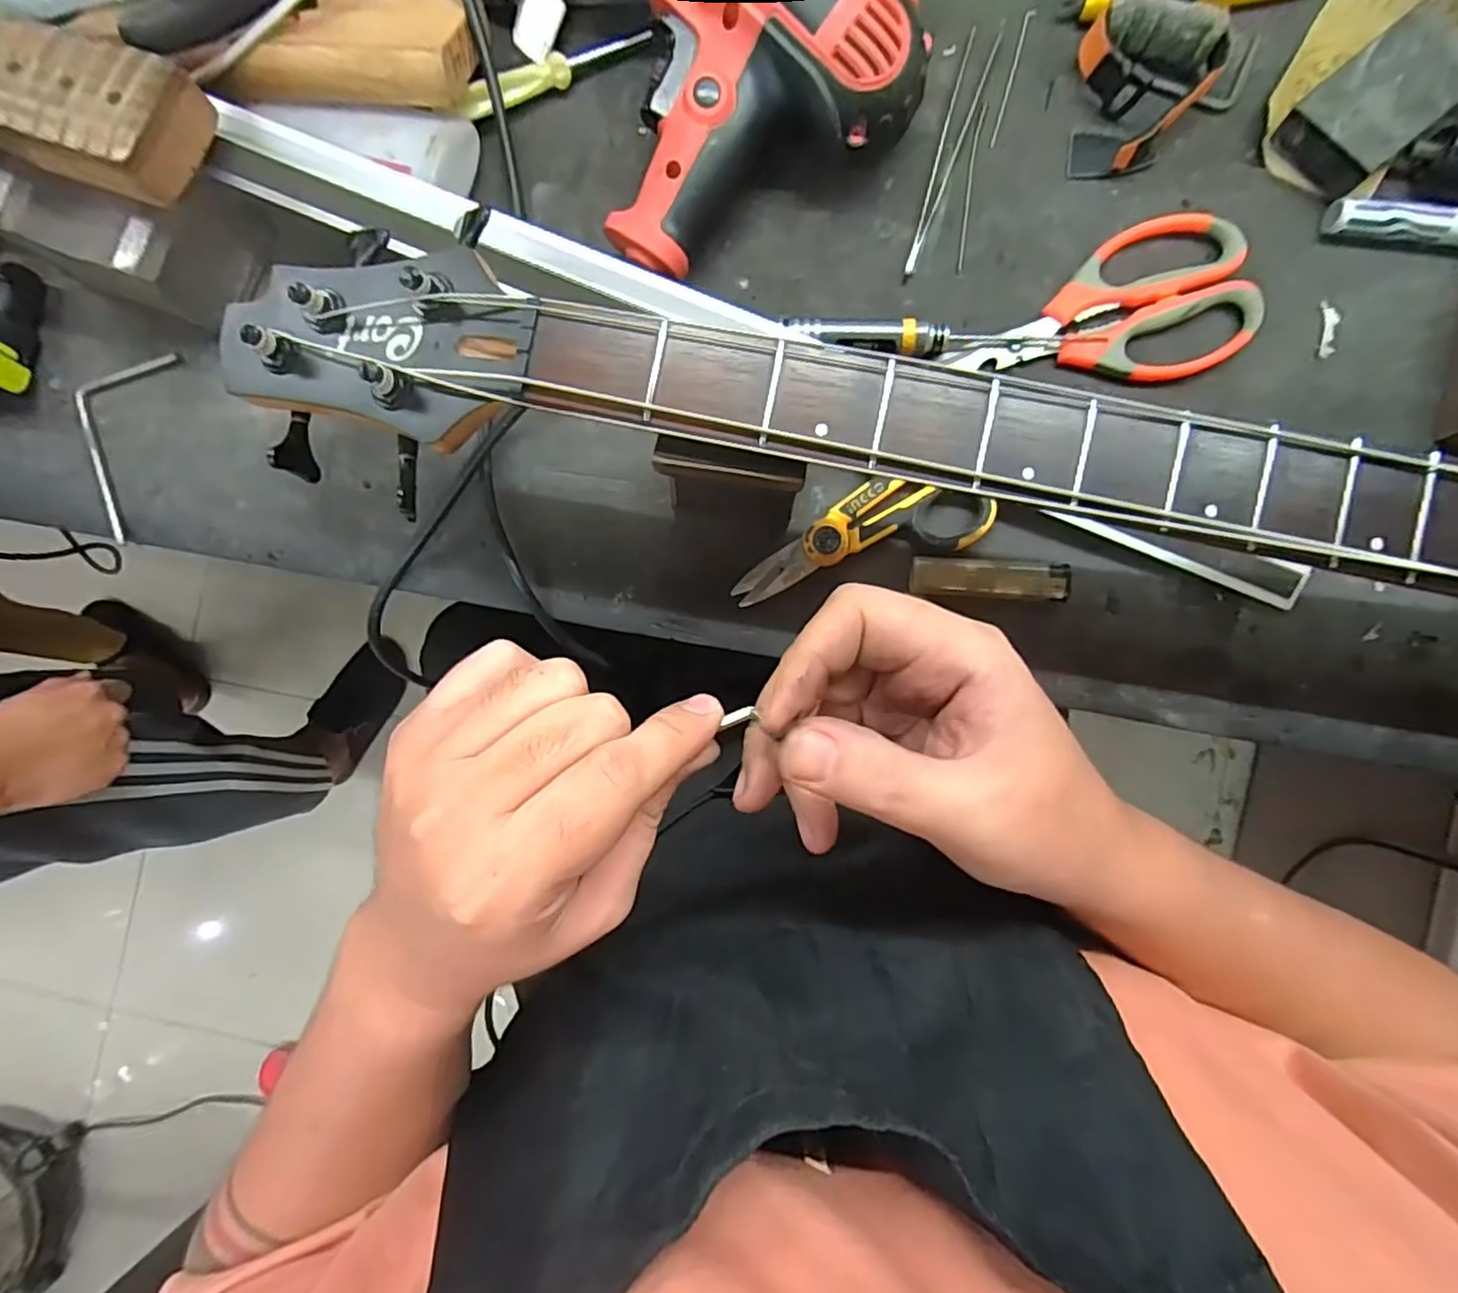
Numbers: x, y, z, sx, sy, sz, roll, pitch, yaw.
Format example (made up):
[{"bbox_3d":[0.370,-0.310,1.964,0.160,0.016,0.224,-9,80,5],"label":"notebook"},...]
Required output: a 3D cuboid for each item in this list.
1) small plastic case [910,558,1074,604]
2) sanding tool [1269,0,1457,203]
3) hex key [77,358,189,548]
[{"bbox_3d":[0.136,-0.035,0.329,0.079,0.010,0.019,4,88,3],"label":"small plastic case"},{"bbox_3d":[0.332,-0.277,0.321,0.099,0.024,0.050,-40,87,1],"label":"sanding tool"},{"bbox_3d":[-0.352,-0.120,0.362,0.052,0.006,0.110,21,89,3],"label":"hex key"}]

